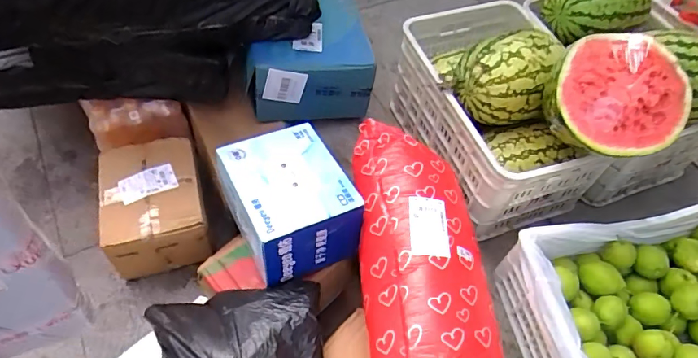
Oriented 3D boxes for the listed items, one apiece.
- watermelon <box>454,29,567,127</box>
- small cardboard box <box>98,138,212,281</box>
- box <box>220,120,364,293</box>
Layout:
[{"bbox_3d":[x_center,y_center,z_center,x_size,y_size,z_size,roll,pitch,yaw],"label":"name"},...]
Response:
[{"bbox_3d":[0.348,-0.227,1.042,0.192,0.165,0.178,23,58,11],"label":"watermelon"},{"bbox_3d":[-0.493,0.072,1.193,0.232,0.179,0.290,-15,59,-13],"label":"small cardboard box"},{"bbox_3d":[-0.132,0.044,1.025,0.232,0.174,0.294,-22,61,-18],"label":"box"}]

